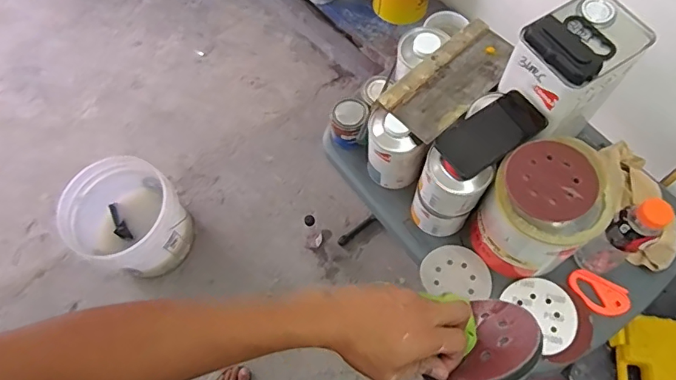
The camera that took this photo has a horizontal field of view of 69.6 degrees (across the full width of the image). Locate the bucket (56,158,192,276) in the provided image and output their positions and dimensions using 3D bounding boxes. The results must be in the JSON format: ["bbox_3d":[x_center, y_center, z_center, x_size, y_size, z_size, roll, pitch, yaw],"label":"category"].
[{"bbox_3d":[-0.622,0.087,1.484,0.330,0.272,0.305,21,68,12],"label":"bucket"}]

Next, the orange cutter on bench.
[{"bbox_3d":[0.437,0.174,0.816,0.099,0.008,0.061,26,69,14],"label":"orange cutter on bench"}]

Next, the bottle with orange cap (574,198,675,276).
[{"bbox_3d":[0.443,0.070,0.745,0.072,0.214,0.057,-27,67,-9],"label":"bottle with orange cap"}]

